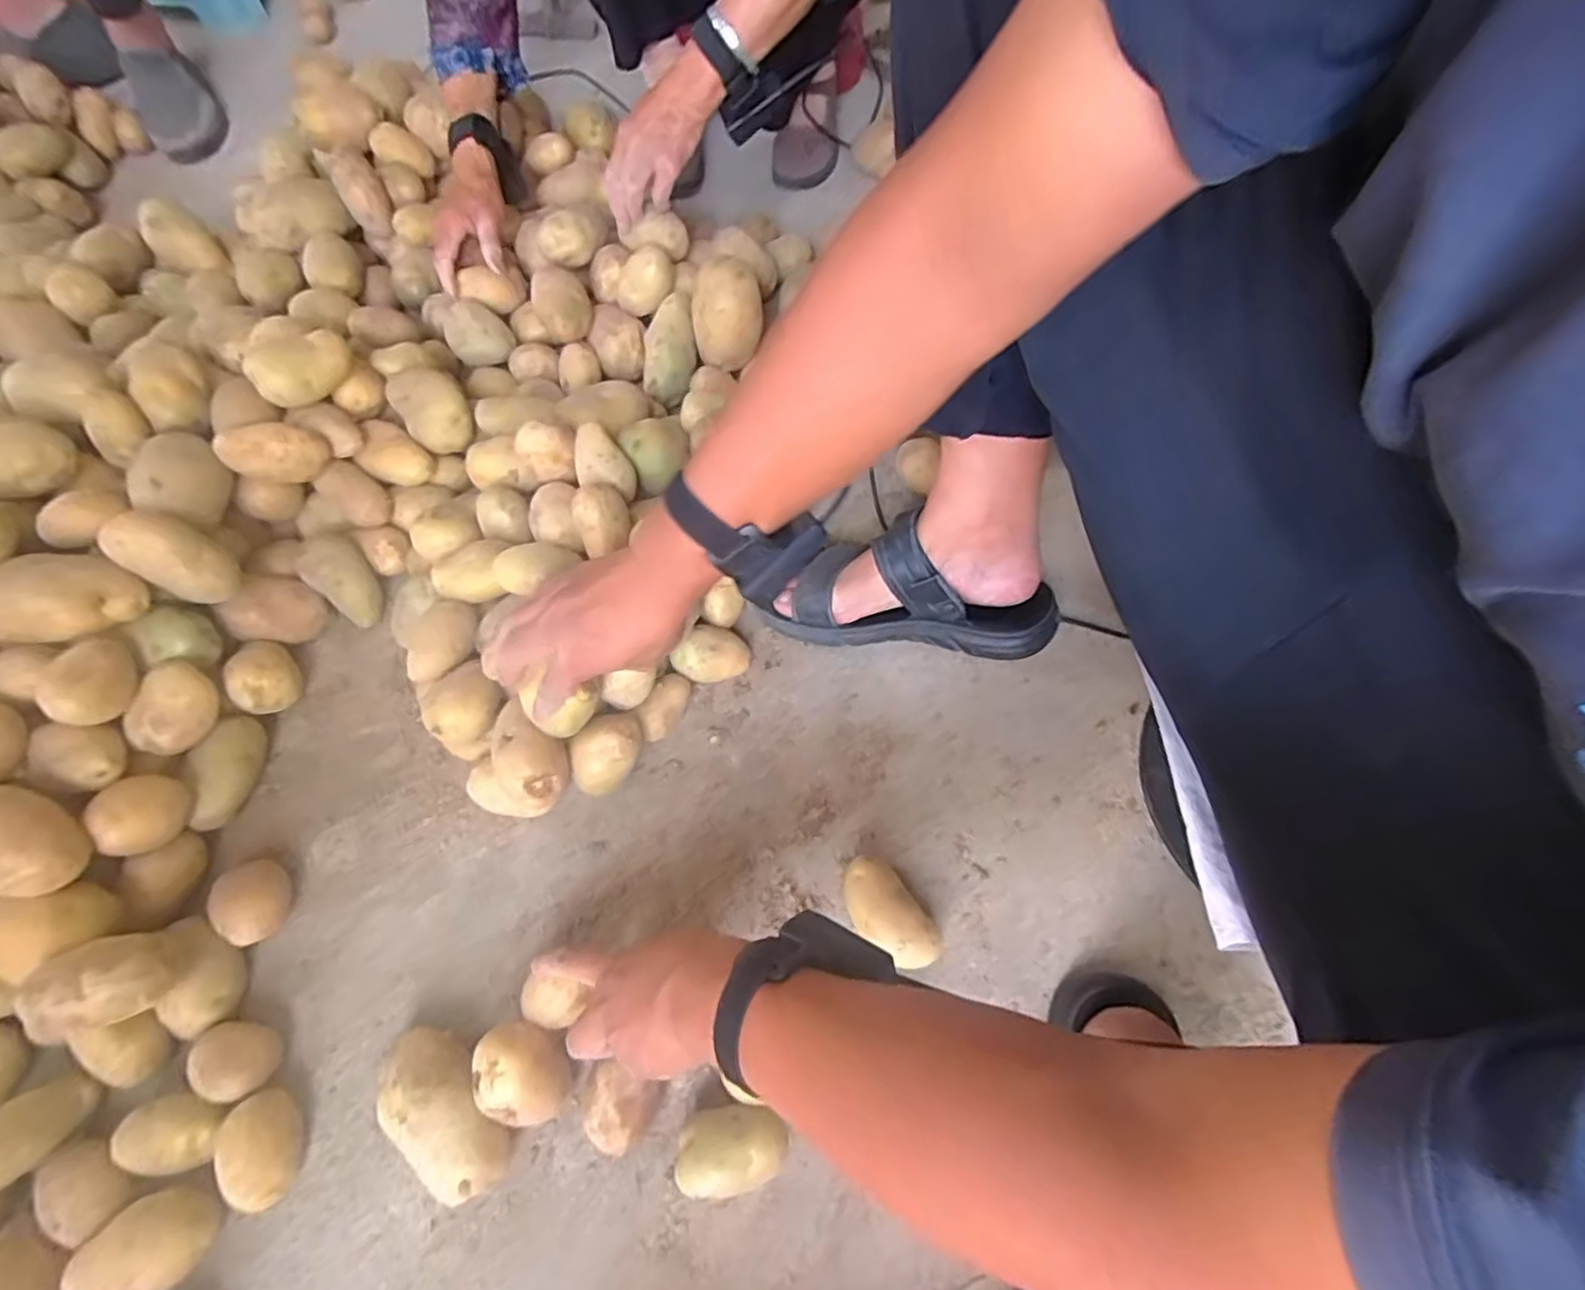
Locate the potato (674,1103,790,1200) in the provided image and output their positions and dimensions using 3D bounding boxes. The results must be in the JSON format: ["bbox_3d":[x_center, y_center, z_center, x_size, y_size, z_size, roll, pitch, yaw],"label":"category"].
[{"bbox_3d":[-0.039,0.335,0.454,0.070,0.051,0.044,-12,64,-4],"label":"potato"}]

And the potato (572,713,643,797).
[{"bbox_3d":[-0.151,0.085,0.548,0.043,0.039,0.066,37,70,18],"label":"potato"}]

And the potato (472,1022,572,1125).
[{"bbox_3d":[-0.182,0.295,0.467,0.055,0.069,0.057,-1,64,2],"label":"potato"}]

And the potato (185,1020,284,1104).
[{"bbox_3d":[-0.395,0.298,0.488,0.047,0.050,0.046,-1,64,2],"label":"potato"}]

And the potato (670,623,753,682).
[{"bbox_3d":[-0.073,0.011,0.615,0.066,0.055,0.042,-19,64,-7],"label":"potato"}]

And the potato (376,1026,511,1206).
[{"bbox_3d":[-0.238,0.318,0.465,0.055,0.057,0.110,-31,67,-13],"label":"potato"}]

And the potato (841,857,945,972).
[{"bbox_3d":[0.071,0.205,0.515,0.047,0.048,0.085,-34,67,-14],"label":"potato"}]

